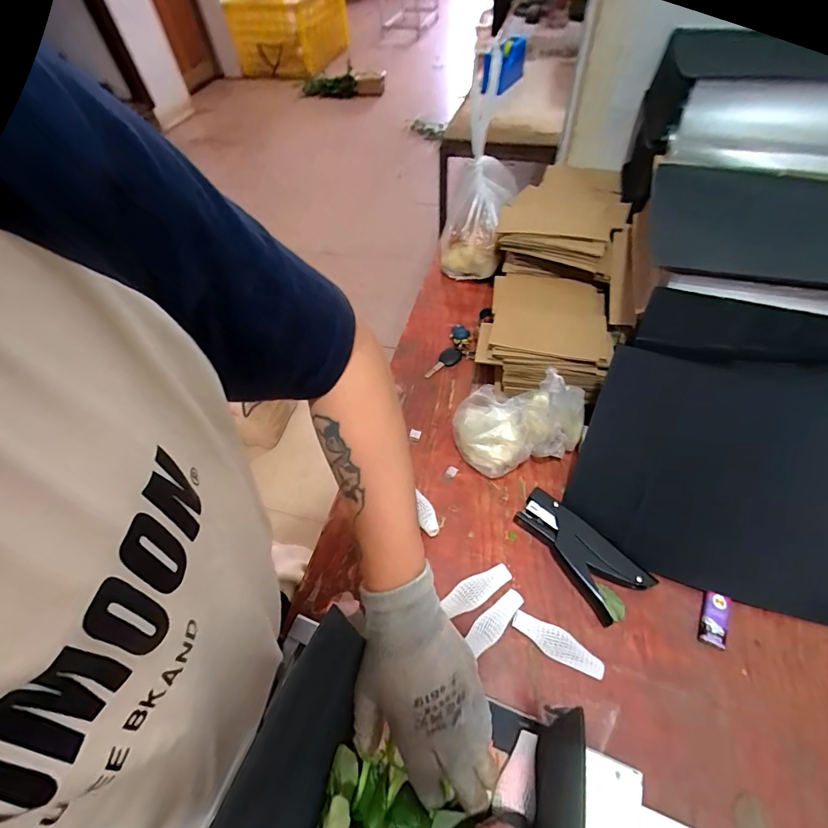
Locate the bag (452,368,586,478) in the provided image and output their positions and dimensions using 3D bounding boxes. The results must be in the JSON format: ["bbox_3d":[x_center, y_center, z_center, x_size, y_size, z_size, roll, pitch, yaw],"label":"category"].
[{"bbox_3d":[0.127,0.003,0.511,0.131,0.145,0.121,32,61,23],"label":"bag"}]

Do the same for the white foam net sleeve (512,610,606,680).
[{"bbox_3d":[0.142,0.229,0.421,0.089,0.017,0.027,25,59,20],"label":"white foam net sleeve"}]

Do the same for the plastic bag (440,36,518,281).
[{"bbox_3d":[0.117,-0.369,0.728,0.118,0.256,0.105,9,31,9],"label":"plastic bag"}]

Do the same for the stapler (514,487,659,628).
[{"bbox_3d":[0.183,0.149,0.474,0.065,0.026,0.143,-30,58,-18],"label":"stapler"}]

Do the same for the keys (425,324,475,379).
[{"bbox_3d":[0.065,-0.097,0.667,0.052,0.024,0.110,20,57,17],"label":"keys"}]

